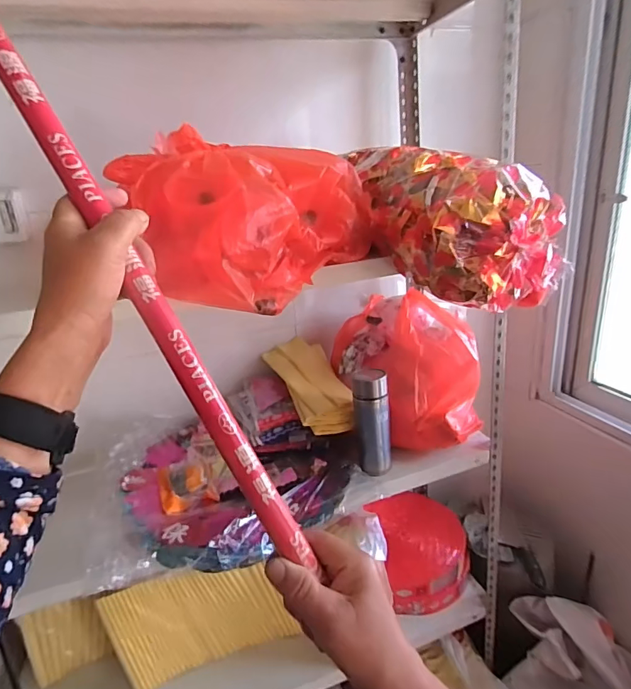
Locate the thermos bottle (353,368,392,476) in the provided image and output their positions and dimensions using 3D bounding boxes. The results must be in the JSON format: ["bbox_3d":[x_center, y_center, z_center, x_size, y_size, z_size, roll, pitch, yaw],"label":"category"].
[{"bbox_3d":[0.109,0.147,0.836,0.064,0.194,0.055,-3,20,8],"label":"thermos bottle"}]

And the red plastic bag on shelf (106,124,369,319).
[{"bbox_3d":[-0.098,-0.190,0.654,0.308,0.216,0.246,-21,25,-37],"label":"red plastic bag on shelf"}]

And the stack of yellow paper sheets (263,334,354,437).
[{"bbox_3d":[-0.008,0.073,0.939,0.128,0.049,0.301,-13,37,-19],"label":"stack of yellow paper sheets"}]

